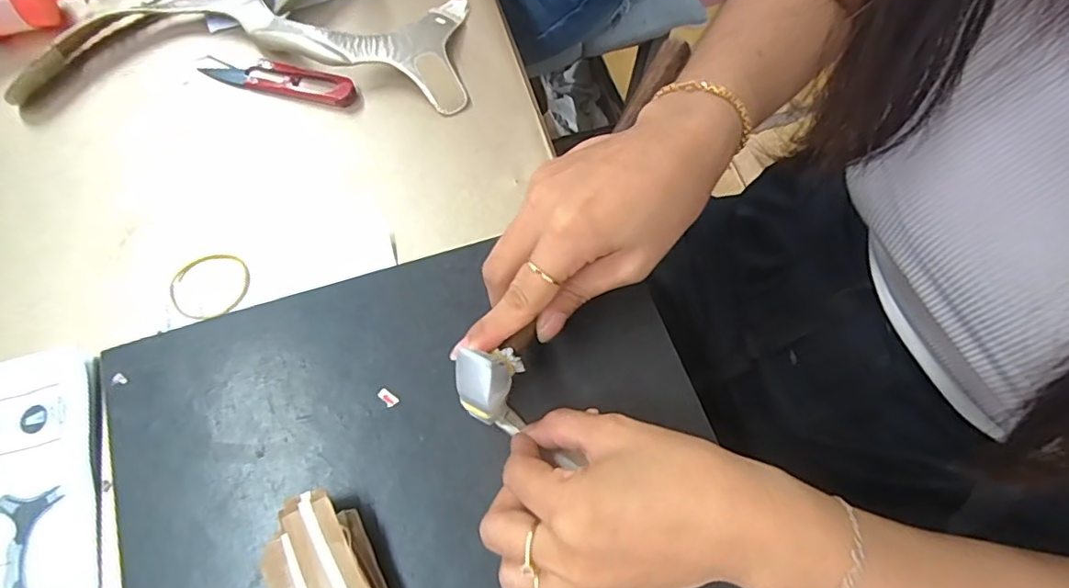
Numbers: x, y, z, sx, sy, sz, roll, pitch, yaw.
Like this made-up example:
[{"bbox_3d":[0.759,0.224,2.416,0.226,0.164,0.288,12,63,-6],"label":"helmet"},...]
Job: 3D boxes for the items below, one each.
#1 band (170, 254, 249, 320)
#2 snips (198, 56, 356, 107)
[{"bbox_3d":[-0.201,-0.006,0.349,0.044,0.008,0.046,1,65,-3],"label":"band"},{"bbox_3d":[-0.185,-0.157,0.411,0.117,0.011,0.023,14,68,4],"label":"snips"}]

